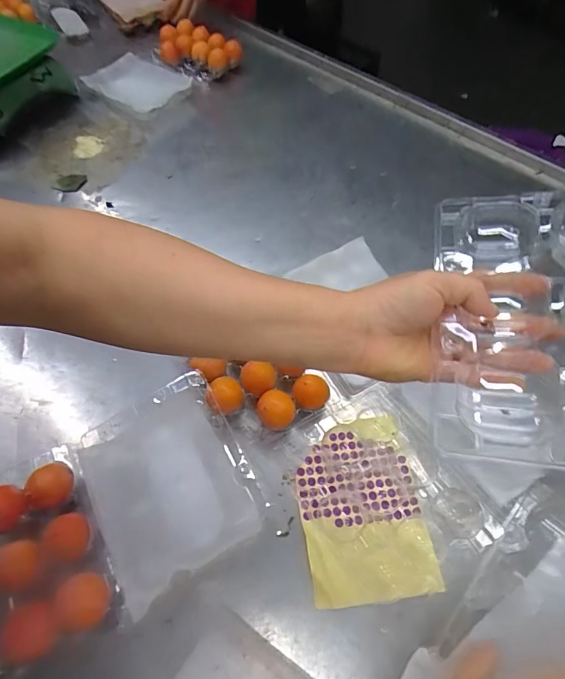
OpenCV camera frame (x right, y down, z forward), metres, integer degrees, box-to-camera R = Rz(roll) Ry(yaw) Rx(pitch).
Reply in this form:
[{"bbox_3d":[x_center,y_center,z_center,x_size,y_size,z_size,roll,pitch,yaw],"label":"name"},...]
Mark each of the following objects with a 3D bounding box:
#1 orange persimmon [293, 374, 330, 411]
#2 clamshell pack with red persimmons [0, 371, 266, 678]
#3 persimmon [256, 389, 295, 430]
[{"bbox_3d":[0.034,0.065,0.497,0.042,0.036,0.032,5,59,2],"label":"orange persimmon"},{"bbox_3d":[-0.189,0.183,0.430,0.308,0.063,0.191,-26,63,-15],"label":"clamshell pack with red persimmons"},{"bbox_3d":[-0.006,0.086,0.488,0.042,0.048,0.041,0,59,-1],"label":"persimmon"}]

